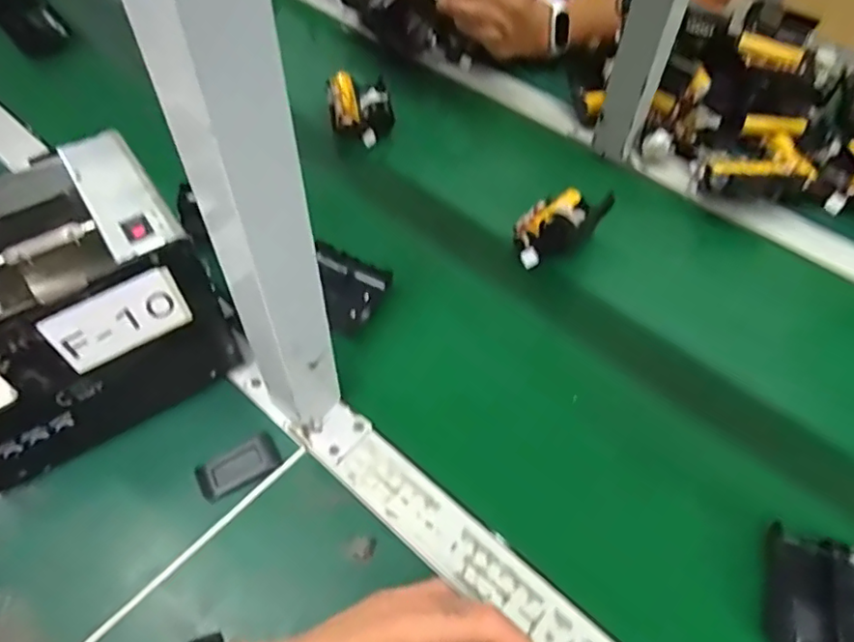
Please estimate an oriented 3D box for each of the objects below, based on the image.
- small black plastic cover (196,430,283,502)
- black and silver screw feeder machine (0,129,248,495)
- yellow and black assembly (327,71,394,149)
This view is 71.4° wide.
[{"bbox_3d":[-0.132,0.102,0.417,0.055,0.006,0.028,-28,59,-19],"label":"small black plastic cover"},{"bbox_3d":[-0.249,-0.007,0.403,0.181,0.147,0.127,-30,60,-20],"label":"black and silver screw feeder machine"},{"bbox_3d":[-0.072,-0.234,0.647,0.064,0.034,0.095,-10,55,-7],"label":"yellow and black assembly"}]

